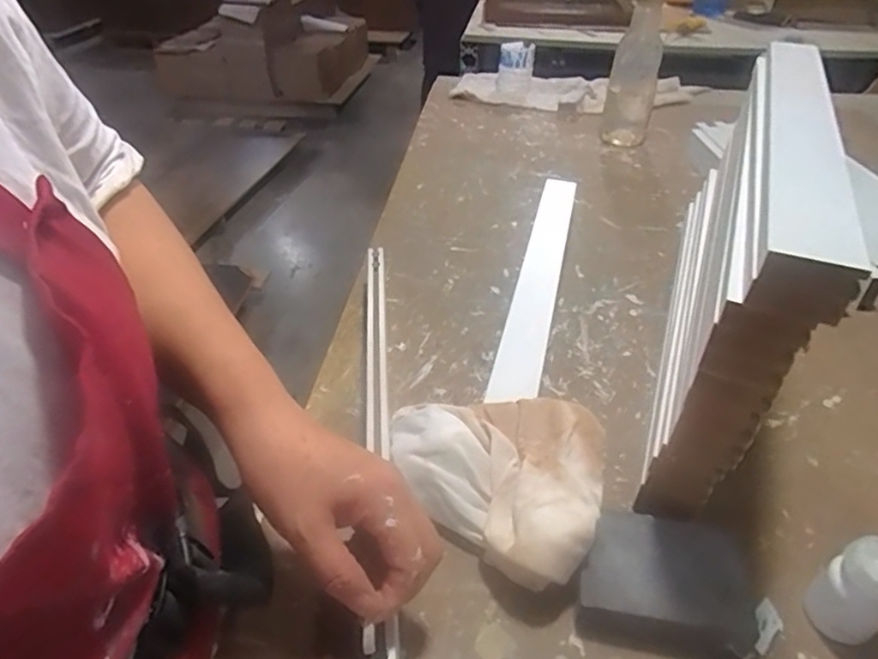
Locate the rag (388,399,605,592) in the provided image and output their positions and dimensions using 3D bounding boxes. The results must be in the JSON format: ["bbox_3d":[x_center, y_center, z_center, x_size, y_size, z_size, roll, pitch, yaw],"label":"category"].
[{"bbox_3d":[0.052,0.091,0.417,0.148,0.054,0.138,26,45,28],"label":"rag"}]

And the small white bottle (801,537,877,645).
[{"bbox_3d":[0.242,0.151,0.341,0.032,0.068,0.035,-27,46,-30],"label":"small white bottle"}]

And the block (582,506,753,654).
[{"bbox_3d":[0.138,0.151,0.361,0.093,0.026,0.068,10,40,13],"label":"block"}]

